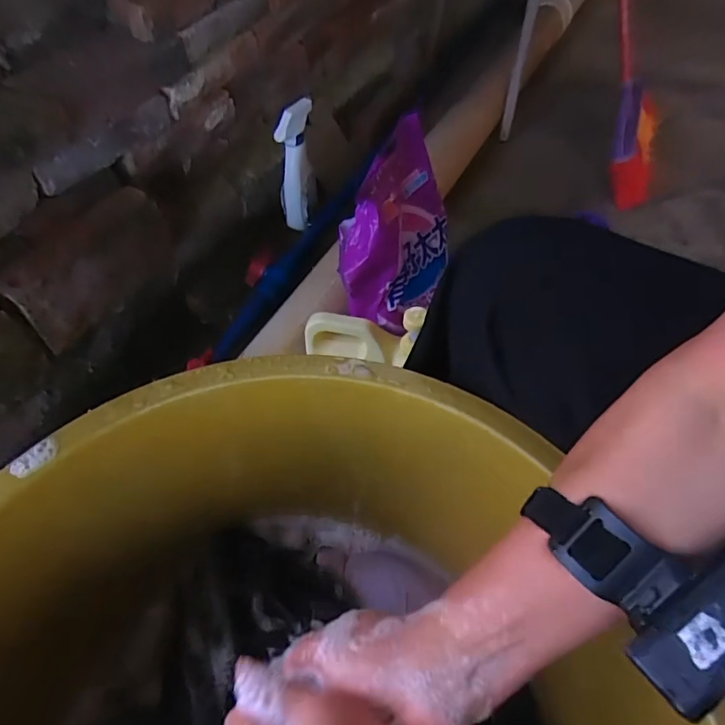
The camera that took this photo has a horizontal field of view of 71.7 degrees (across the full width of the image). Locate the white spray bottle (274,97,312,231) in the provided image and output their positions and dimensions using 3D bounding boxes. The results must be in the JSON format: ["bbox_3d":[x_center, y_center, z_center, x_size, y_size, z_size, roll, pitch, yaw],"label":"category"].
[{"bbox_3d":[-0.113,-0.338,0.868,0.049,0.202,0.069,9,53,7],"label":"white spray bottle"}]

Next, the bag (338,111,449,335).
[{"bbox_3d":[0.052,-0.202,0.707,0.182,0.274,0.080,-7,6,-41],"label":"bag"}]

